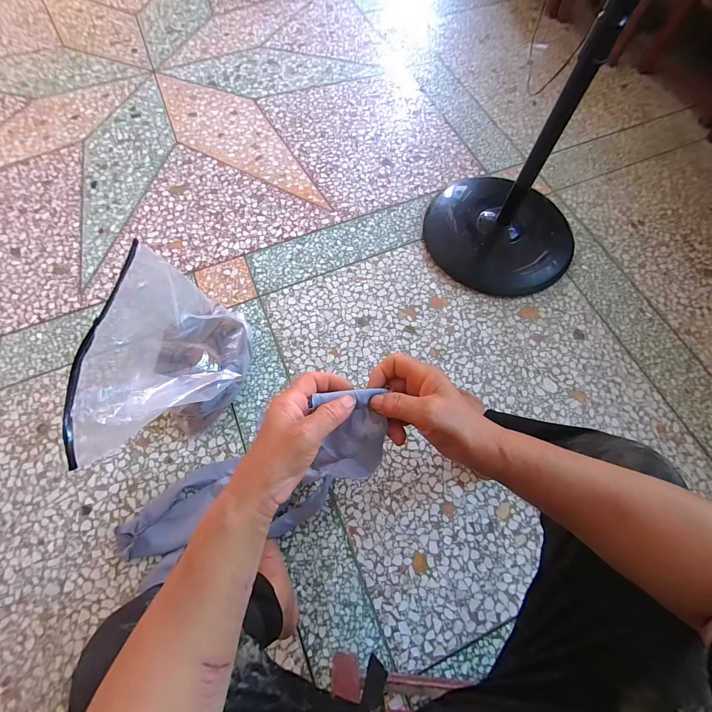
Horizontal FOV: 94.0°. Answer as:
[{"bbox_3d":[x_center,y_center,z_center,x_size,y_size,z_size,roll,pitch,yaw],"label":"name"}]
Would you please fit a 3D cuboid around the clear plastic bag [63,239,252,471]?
[{"bbox_3d":[-0.346,0.031,0.635,0.148,0.363,0.342,26,71,9],"label":"clear plastic bag"}]

